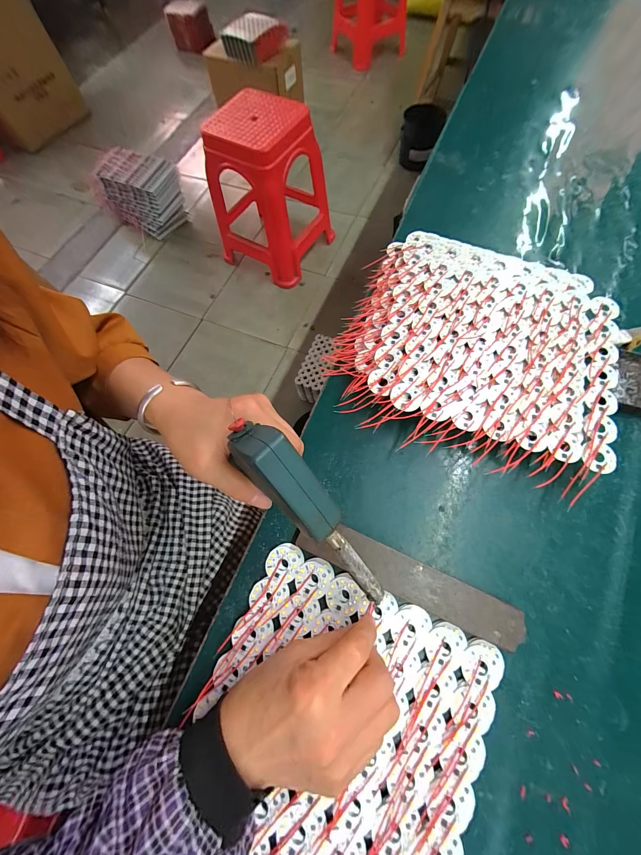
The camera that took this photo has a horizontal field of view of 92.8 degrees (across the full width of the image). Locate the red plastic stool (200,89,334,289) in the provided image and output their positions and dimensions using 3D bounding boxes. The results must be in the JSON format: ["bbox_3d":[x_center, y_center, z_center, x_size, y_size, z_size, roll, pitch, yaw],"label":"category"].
[{"bbox_3d":[-0.194,-0.861,1.144,0.385,0.477,0.331,31,74,13],"label":"red plastic stool"}]

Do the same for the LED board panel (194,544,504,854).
[{"bbox_3d":[0.014,0.240,0.241,0.218,0.009,0.212,22,73,10],"label":"LED board panel"}]

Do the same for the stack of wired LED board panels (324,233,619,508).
[{"bbox_3d":[0.172,-0.097,0.345,0.277,0.035,0.270,20,72,9],"label":"stack of wired LED board panels"}]

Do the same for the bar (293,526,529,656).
[{"bbox_3d":[0.074,0.137,0.275,0.197,0.016,0.039,22,73,10],"label":"bar"}]

